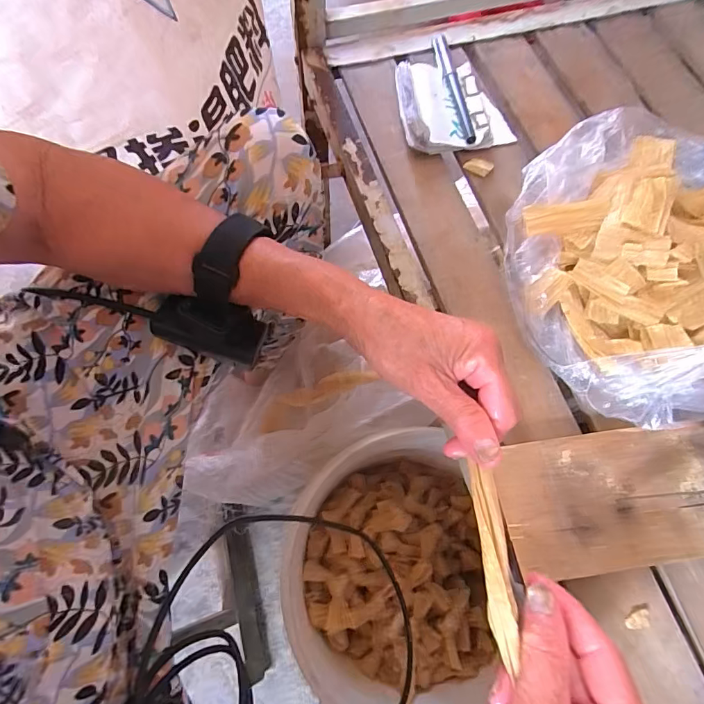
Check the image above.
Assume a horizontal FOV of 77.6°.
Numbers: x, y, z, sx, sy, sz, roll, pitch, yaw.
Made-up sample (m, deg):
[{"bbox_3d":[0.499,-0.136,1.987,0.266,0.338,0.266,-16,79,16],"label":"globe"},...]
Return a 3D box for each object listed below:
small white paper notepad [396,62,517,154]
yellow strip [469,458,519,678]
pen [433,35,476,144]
[{"bbox_3d":[0.096,-0.241,0.422,0.101,0.025,0.111,-7,70,-3],"label":"small white paper notepad"},{"bbox_3d":[0.073,0.103,0.222,0.014,0.006,0.091,-1,63,-1],"label":"yellow strip"},{"bbox_3d":[0.101,-0.261,0.432,0.015,0.011,0.149,-7,70,-3],"label":"pen"}]

